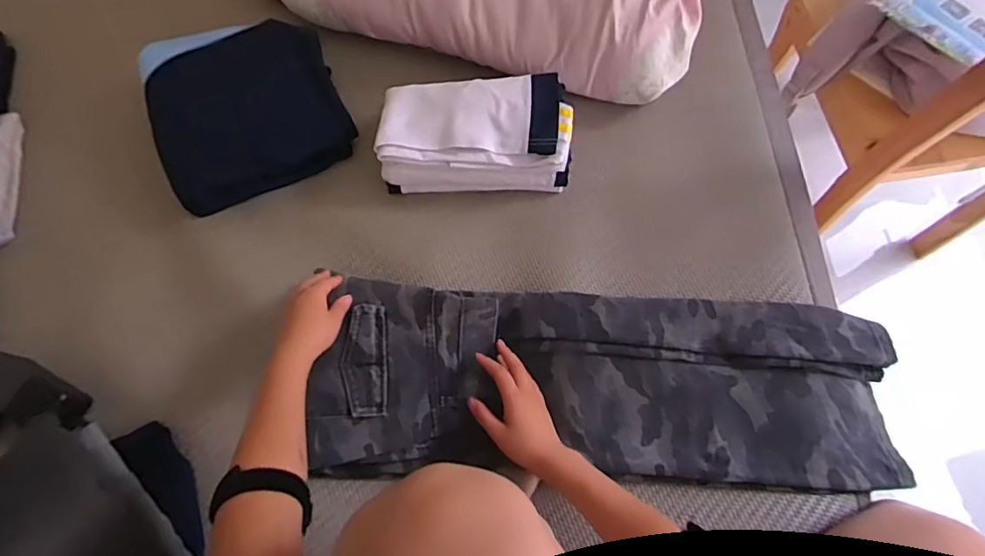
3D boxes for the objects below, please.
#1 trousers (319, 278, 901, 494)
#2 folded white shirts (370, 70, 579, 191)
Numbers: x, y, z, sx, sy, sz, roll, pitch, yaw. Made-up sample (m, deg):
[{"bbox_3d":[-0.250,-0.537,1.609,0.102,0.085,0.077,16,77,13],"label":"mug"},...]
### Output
[{"bbox_3d":[0.134,0.125,0.626,0.661,0.041,0.217,2,70,1],"label":"trousers"},{"bbox_3d":[-0.023,-0.199,0.723,0.250,0.075,0.137,-1,70,2],"label":"folded white shirts"}]

